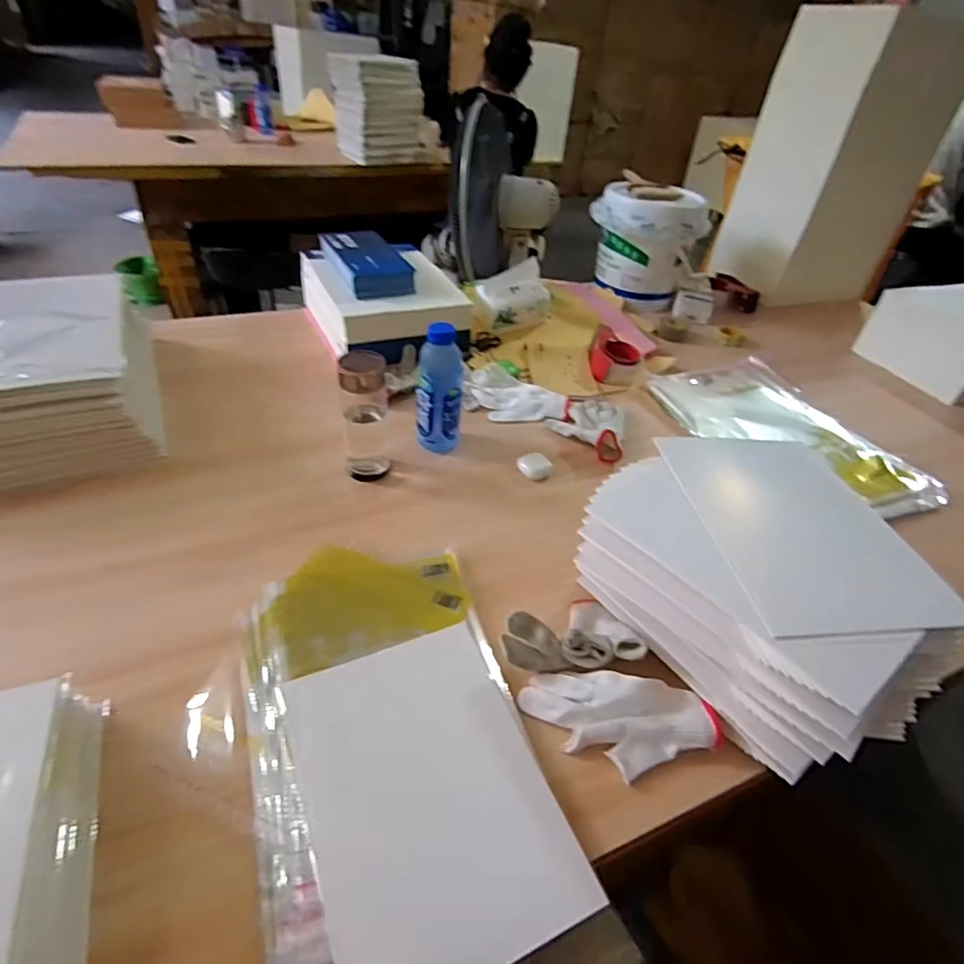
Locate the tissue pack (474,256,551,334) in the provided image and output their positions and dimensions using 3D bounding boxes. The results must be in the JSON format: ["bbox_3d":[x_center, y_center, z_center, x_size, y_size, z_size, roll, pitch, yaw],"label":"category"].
[{"bbox_3d":[0.068,-0.391,1.199,0.158,0.122,0.077,-19,47,-27],"label":"tissue pack"}]

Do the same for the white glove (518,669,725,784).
[{"bbox_3d":[0.141,0.237,0.553,0.193,0.034,0.084,10,41,4],"label":"white glove"}]

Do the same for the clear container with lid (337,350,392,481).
[{"bbox_3d":[-0.169,-0.091,0.799,0.064,0.182,0.057,1,41,-7],"label":"clear container with lid"}]

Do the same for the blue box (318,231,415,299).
[{"bbox_3d":[-0.232,-0.445,1.112,0.131,0.048,0.236,-15,45,-23],"label":"blue box"}]

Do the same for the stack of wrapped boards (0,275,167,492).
[{"bbox_3d":[-0.697,-0.175,0.858,0.316,0.131,0.414,-14,45,-23],"label":"stack of wrapped boards"}]

